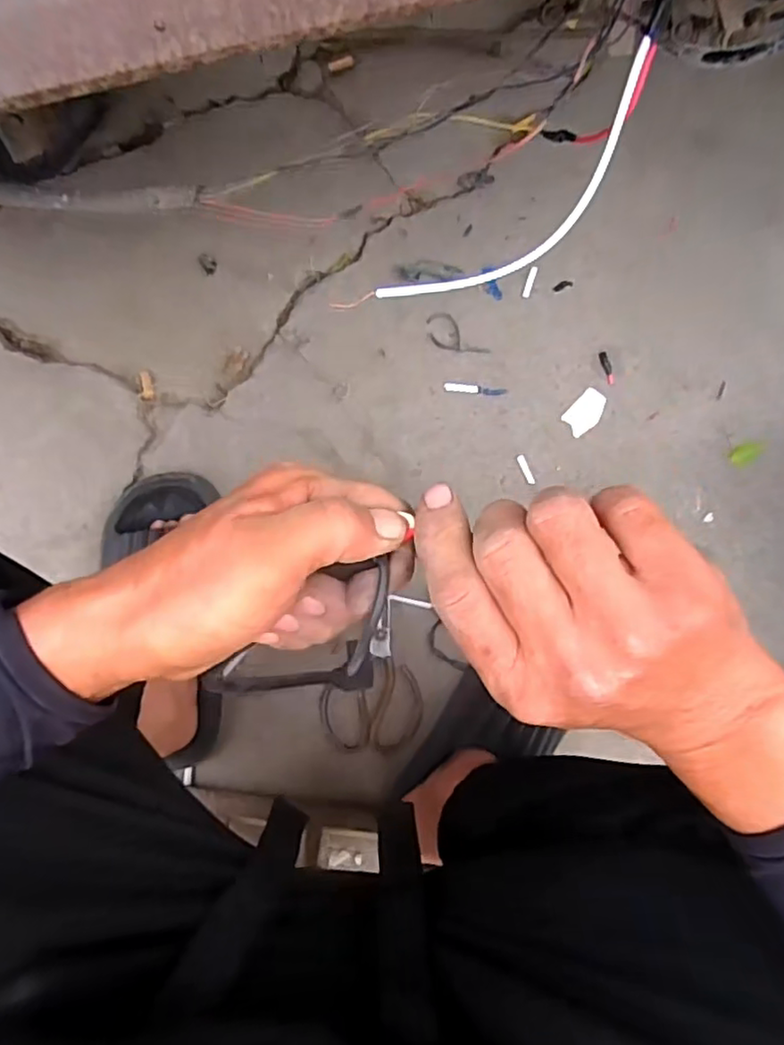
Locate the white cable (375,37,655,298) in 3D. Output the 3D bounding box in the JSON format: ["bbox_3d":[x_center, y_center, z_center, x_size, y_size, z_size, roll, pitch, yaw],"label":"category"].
[{"bbox_3d":[0.085,-0.197,0.412,0.208,0.010,0.056,-35,107,27],"label":"white cable"}]

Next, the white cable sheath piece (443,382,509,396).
[{"bbox_3d":[0.097,-0.155,0.738,0.074,0.004,0.011,2,85,-7],"label":"white cable sheath piece"}]

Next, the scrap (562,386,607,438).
[{"bbox_3d":[0.232,-0.131,0.758,0.036,0.004,0.059,43,82,-2],"label":"scrap"}]

